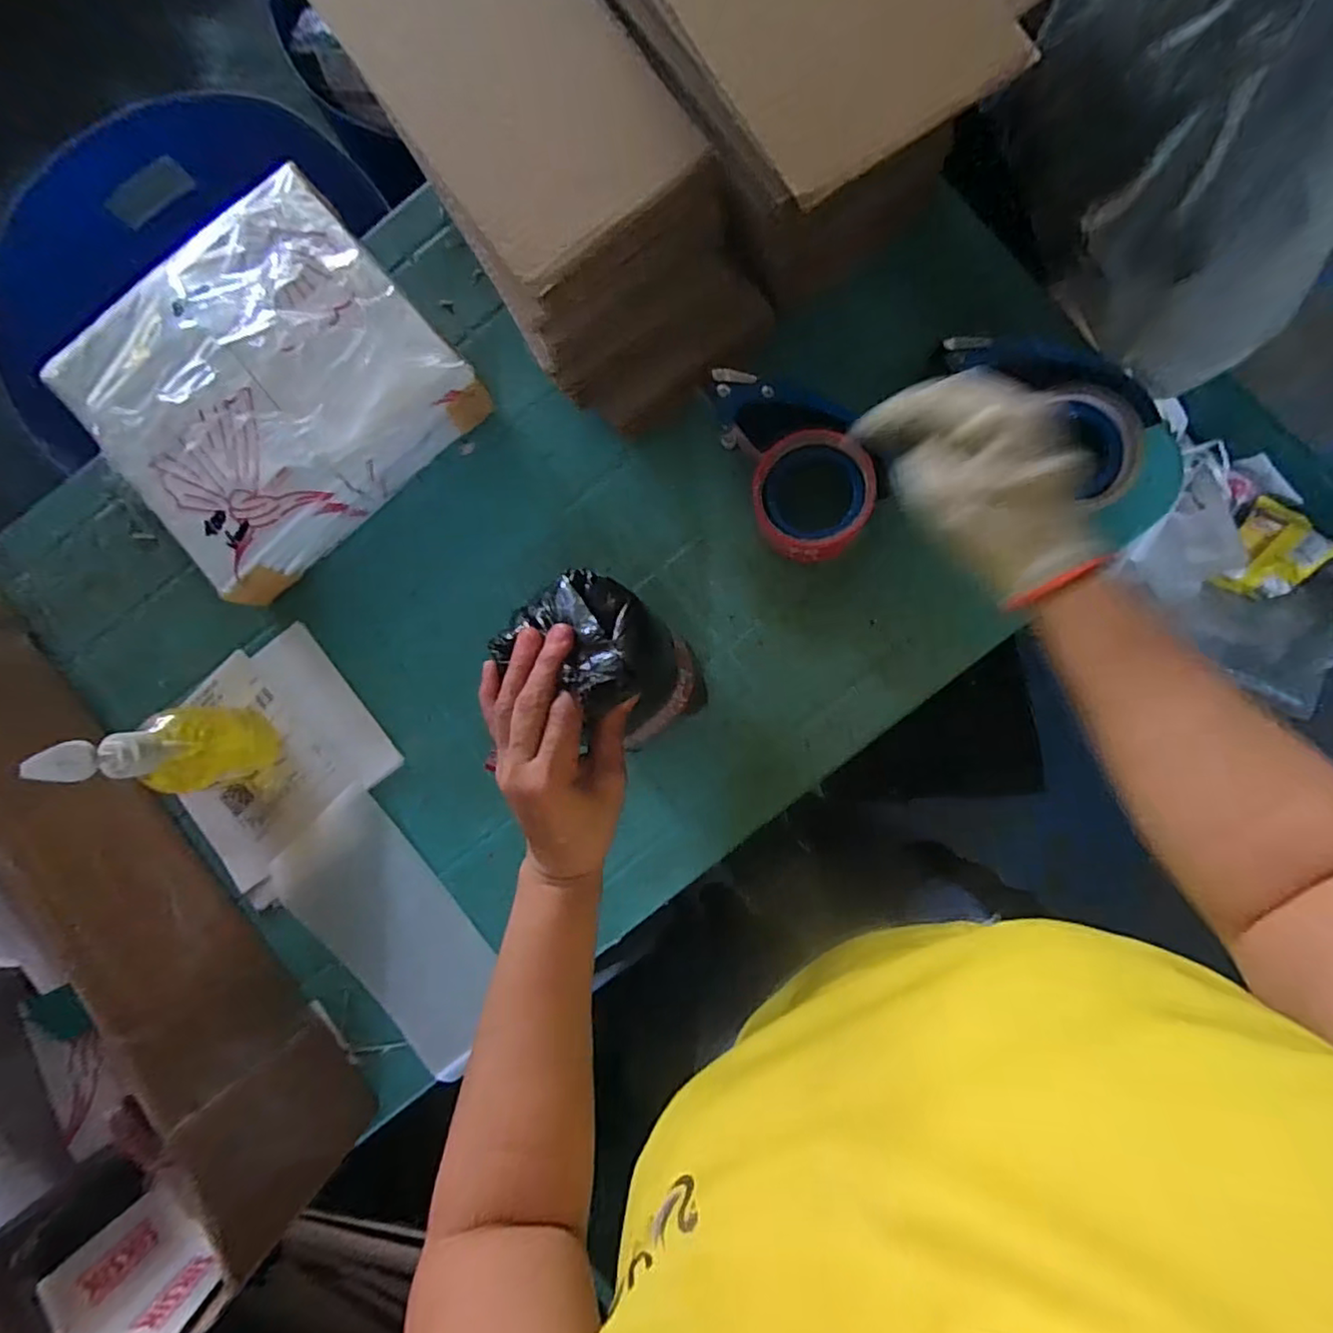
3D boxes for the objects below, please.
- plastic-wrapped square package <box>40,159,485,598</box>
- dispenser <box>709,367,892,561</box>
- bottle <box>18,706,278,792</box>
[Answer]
[{"bbox_3d":[-0.317,-0.222,0.503,0.263,0.082,0.242,-39,86,1],"label":"plastic-wrapped square package"},{"bbox_3d":[0.103,-0.158,0.487,0.098,0.067,0.154,-22,86,2],"label":"dispenser"},{"bbox_3d":[-0.357,0.064,0.452,0.057,0.146,0.065,9,88,4],"label":"bottle"}]

